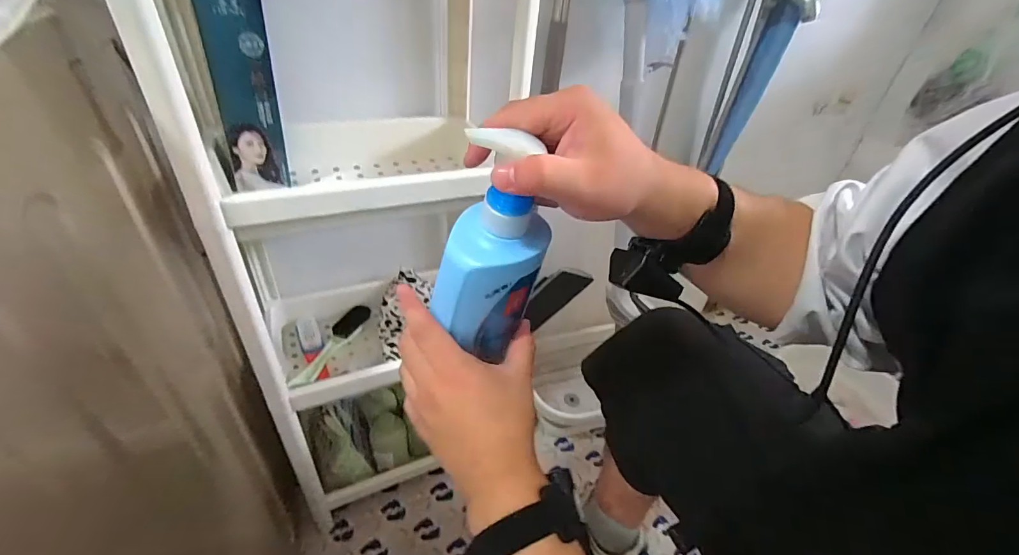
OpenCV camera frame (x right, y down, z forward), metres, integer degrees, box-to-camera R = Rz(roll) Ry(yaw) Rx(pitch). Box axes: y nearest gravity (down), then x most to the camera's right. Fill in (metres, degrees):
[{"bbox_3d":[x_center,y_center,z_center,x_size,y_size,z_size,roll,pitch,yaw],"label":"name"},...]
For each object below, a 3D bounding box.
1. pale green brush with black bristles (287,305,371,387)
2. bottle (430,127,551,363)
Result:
[{"bbox_3d":[-0.303,0.113,0.733,0.030,0.033,0.196,14,37,12],"label":"pale green brush with black bristles"},{"bbox_3d":[-0.015,-0.013,0.318,0.077,0.192,0.048,-4,36,-19],"label":"bottle"}]

